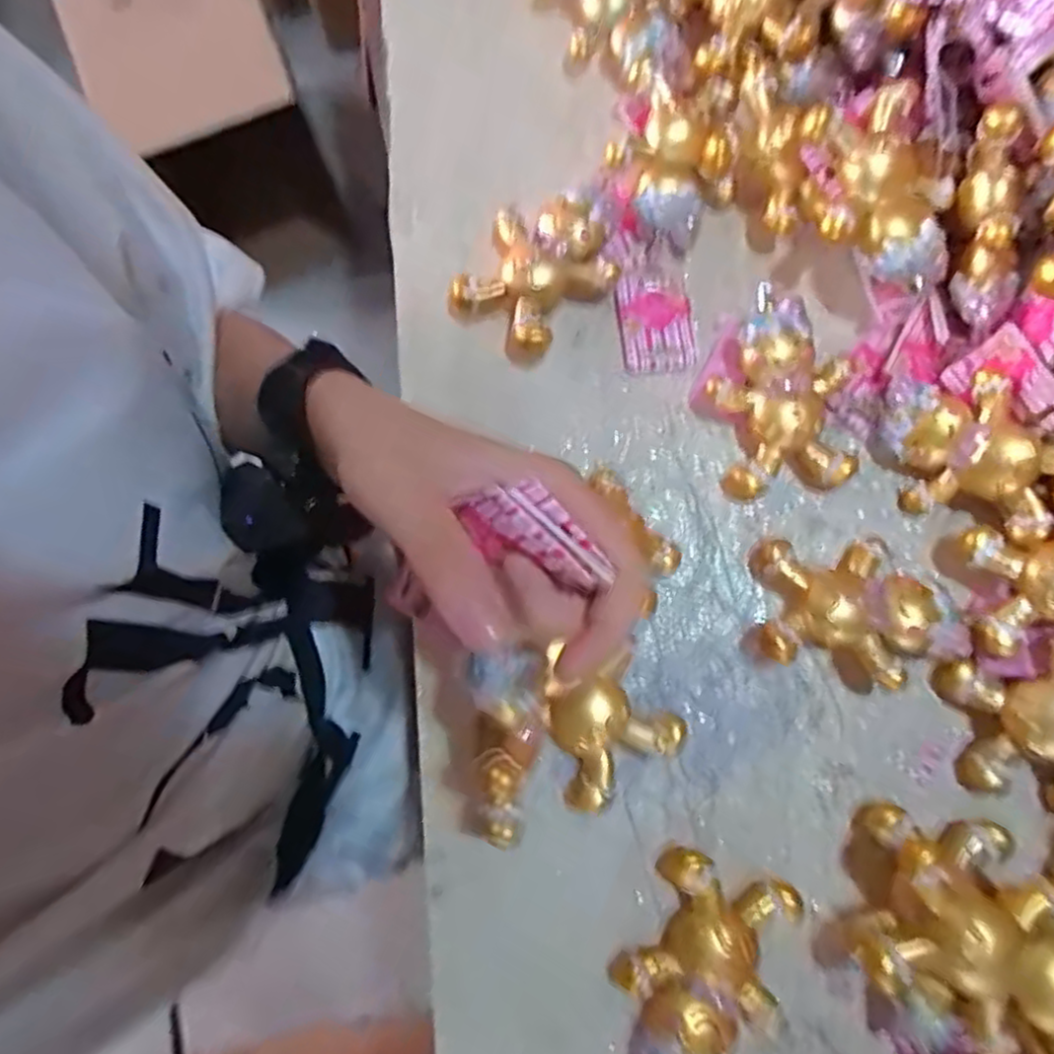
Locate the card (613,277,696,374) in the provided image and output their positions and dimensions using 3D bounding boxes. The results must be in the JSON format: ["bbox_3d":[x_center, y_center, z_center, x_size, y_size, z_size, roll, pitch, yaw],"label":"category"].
[{"bbox_3d":[0.080,-0.127,0.446,0.045,0.011,0.061,-9,80,-2],"label":"card"}]

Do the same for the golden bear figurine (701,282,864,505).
[{"bbox_3d":[0.147,-0.079,0.418,0.079,0.037,0.119,-11,80,-2],"label":"golden bear figurine"}]

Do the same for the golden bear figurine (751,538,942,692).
[{"bbox_3d":[0.174,0.046,0.397,0.088,0.032,0.076,3,80,1],"label":"golden bear figurine"}]

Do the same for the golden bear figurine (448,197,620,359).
[{"bbox_3d":[0.008,-0.158,0.444,0.084,0.040,0.101,38,82,6],"label":"golden bear figurine"}]

